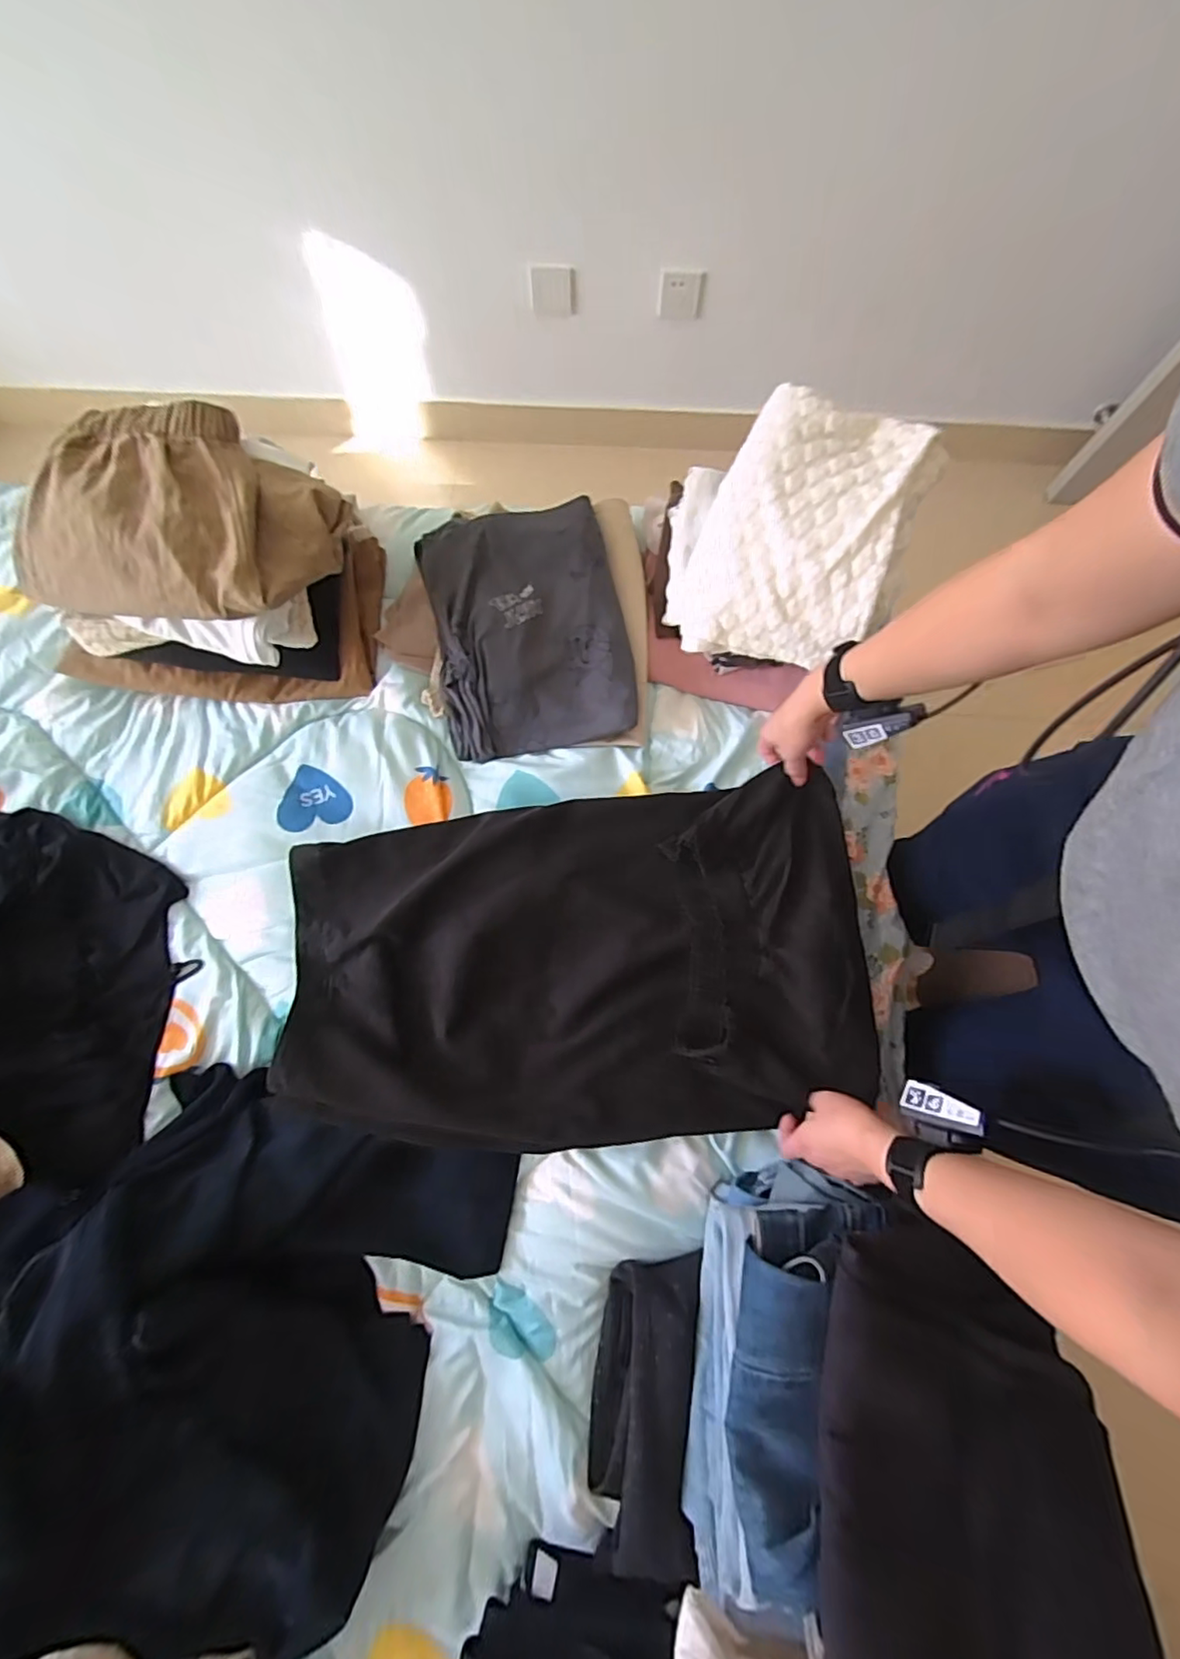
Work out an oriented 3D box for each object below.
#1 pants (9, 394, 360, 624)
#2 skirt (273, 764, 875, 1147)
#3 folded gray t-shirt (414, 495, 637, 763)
[{"bbox_3d":[-0.459,-0.344,0.643,0.332,0.085,0.215,7,74,1],"label":"pants"},{"bbox_3d":[-0.015,0.144,0.650,0.616,0.052,0.369,-5,74,-2],"label":"skirt"},{"bbox_3d":[-0.078,-0.252,0.753,0.239,0.035,0.295,-11,97,-2],"label":"folded gray t-shirt"}]

